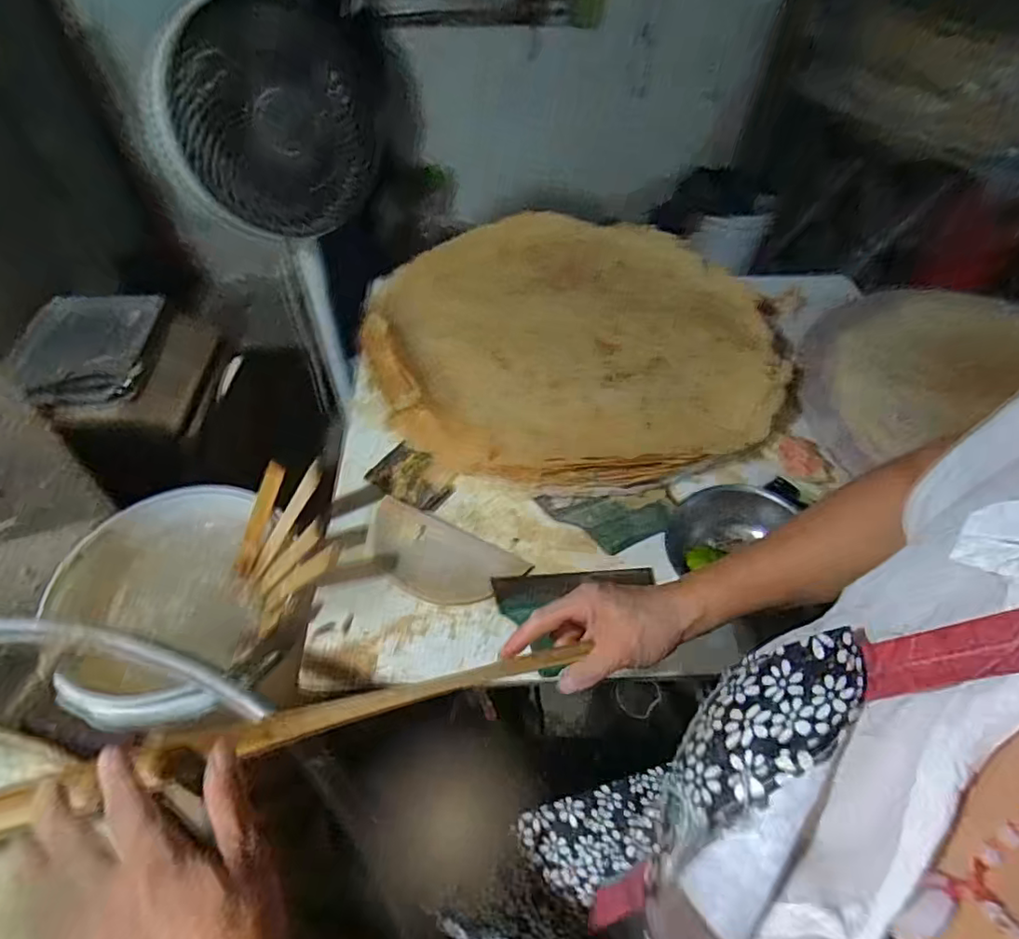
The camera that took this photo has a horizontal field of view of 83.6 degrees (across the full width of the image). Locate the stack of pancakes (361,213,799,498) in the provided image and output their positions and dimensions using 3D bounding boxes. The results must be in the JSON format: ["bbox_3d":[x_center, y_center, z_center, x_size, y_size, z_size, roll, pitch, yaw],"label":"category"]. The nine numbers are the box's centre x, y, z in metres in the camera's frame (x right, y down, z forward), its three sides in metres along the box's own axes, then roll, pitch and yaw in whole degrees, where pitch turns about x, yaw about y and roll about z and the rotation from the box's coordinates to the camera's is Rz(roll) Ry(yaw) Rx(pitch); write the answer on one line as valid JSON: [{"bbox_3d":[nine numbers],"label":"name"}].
[{"bbox_3d":[0.104,-0.222,0.940,0.646,0.067,0.619,8,51,5],"label":"stack of pancakes"}]

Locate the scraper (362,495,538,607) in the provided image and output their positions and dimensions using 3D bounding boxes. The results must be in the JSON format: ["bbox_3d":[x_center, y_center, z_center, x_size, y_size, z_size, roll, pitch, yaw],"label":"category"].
[{"bbox_3d":[-0.091,0.108,0.702,0.203,0.010,0.104,25,49,14],"label":"scraper"}]

